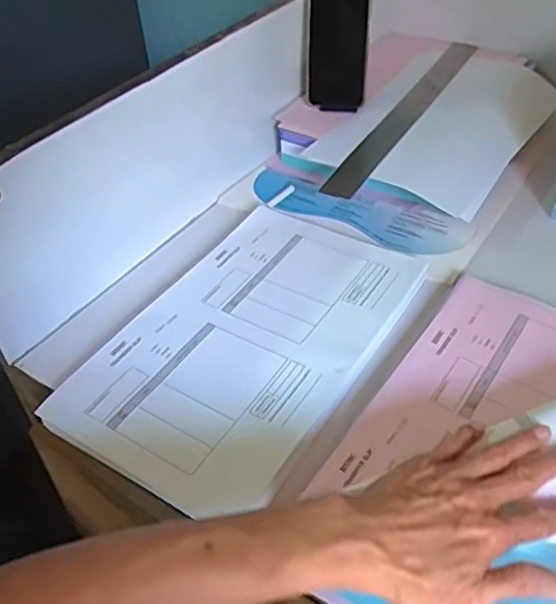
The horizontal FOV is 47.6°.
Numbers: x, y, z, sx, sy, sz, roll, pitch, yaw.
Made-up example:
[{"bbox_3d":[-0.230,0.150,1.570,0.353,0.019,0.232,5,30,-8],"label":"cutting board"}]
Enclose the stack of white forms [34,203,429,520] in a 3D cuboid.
[{"bbox_3d":[-0.026,0.029,0.613,0.221,0.013,0.353,21,49,25],"label":"stack of white forms"}]

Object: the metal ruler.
[{"bbox_3d":[0.182,-0.270,0.860,0.047,0.009,0.476,19,48,24],"label":"metal ruler"}]

